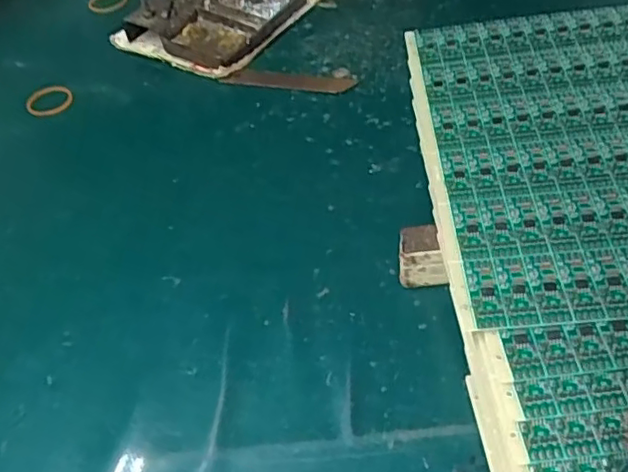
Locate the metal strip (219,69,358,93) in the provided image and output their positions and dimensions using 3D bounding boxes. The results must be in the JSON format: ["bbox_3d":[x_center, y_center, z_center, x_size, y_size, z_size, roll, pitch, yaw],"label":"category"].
[{"bbox_3d":[-0.019,-0.112,0.429,0.096,0.004,0.020,9,50,15],"label":"metal strip"}]

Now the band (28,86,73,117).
[{"bbox_3d":[-0.193,-0.099,0.440,0.033,0.006,0.028,-6,57,0],"label":"band"}]

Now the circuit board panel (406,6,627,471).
[{"bbox_3d":[0.139,-0.014,0.259,0.165,0.008,0.267,-7,53,2],"label":"circuit board panel"}]

